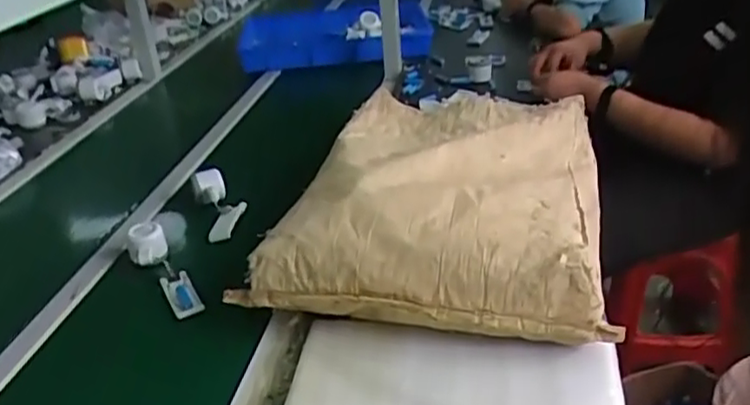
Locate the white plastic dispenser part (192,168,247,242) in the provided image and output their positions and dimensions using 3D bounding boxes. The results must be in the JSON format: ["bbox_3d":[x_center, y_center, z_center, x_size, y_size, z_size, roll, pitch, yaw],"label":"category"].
[{"bbox_3d":[-0.264,-0.008,1.133,0.073,0.066,0.172,-14,31,-17],"label":"white plastic dispenser part"}]

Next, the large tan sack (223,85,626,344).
[{"bbox_3d":[0.131,-0.052,1.118,0.459,0.146,0.762,3,30,12],"label":"large tan sack"}]

